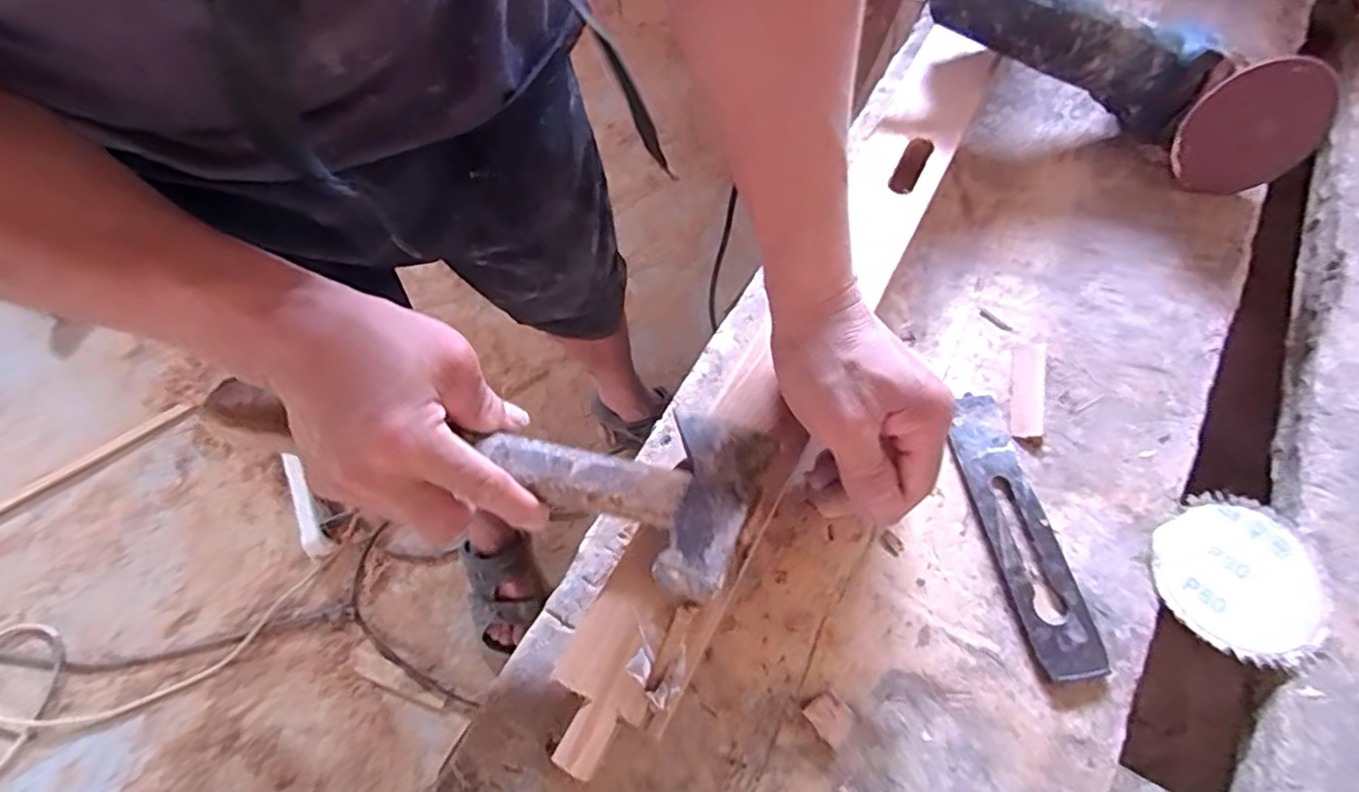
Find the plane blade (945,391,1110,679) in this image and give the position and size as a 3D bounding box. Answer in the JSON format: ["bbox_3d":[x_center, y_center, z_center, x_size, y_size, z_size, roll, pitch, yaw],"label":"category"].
[{"bbox_3d":[0.201,0.077,0.408,0.040,0.007,0.172,-10,62,-6],"label":"plane blade"}]

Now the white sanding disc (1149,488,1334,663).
[{"bbox_3d":[0.323,0.104,0.393,0.093,0.005,0.091,-28,65,-14],"label":"white sanding disc"}]

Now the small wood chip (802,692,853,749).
[{"bbox_3d":[0.079,0.169,0.360,0.020,0.004,0.023,-40,68,-19],"label":"small wood chip"}]

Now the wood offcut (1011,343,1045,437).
[{"bbox_3d":[0.230,-0.005,0.451,0.021,0.005,0.073,13,62,7],"label":"wood offcut"}]

